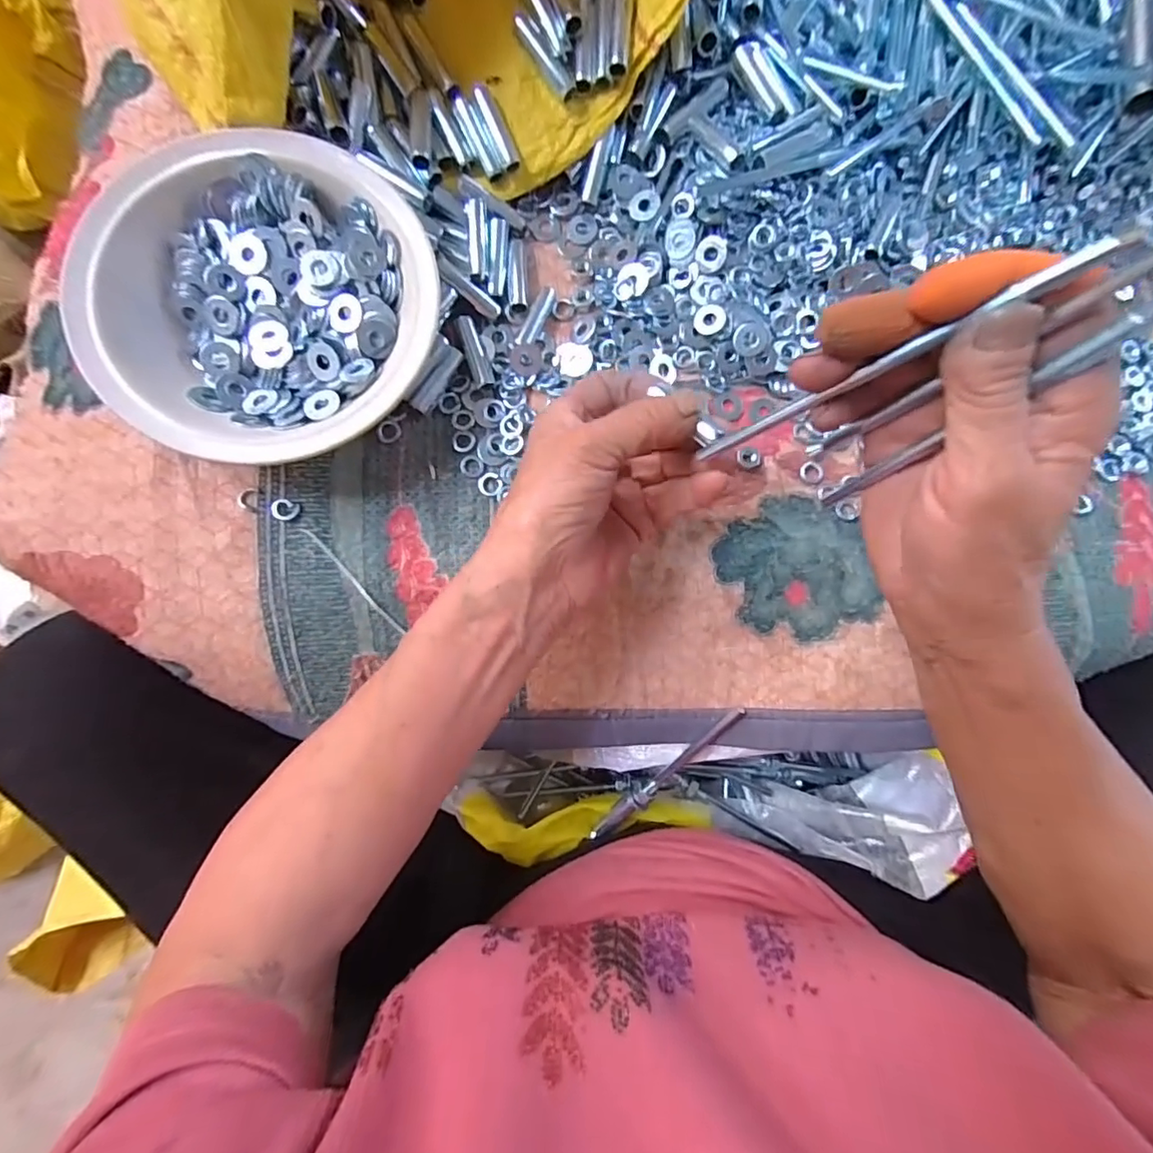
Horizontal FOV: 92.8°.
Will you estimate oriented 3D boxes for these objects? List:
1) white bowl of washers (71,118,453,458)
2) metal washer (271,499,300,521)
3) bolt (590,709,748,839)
[{"bbox_3d":[-0.157,-0.141,0.289,0.163,0.056,0.166,0,86,-3],"label":"white bowl of washers"},{"bbox_3d":[-0.161,-0.037,0.302,0.014,0.004,0.011,19,85,-1],"label":"metal washer"},{"bbox_3d":[0.055,0.128,0.352,0.011,0.010,0.140,41,112,1],"label":"bolt"}]

